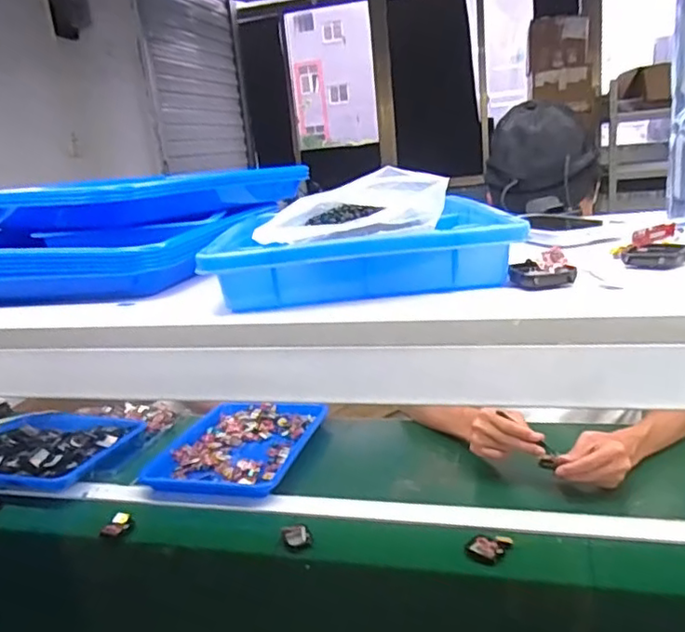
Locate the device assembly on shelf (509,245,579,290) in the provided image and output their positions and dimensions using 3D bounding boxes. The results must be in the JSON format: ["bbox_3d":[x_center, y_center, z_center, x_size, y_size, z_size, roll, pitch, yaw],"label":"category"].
[{"bbox_3d":[0.133,-0.032,0.399,0.039,0.021,0.029,-3,16,11],"label":"device assembly on shelf"}]

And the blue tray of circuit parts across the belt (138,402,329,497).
[{"bbox_3d":[-0.184,0.236,1.120,0.250,0.037,0.305,-1,16,16],"label":"blue tray of circuit parts across the belt"}]

